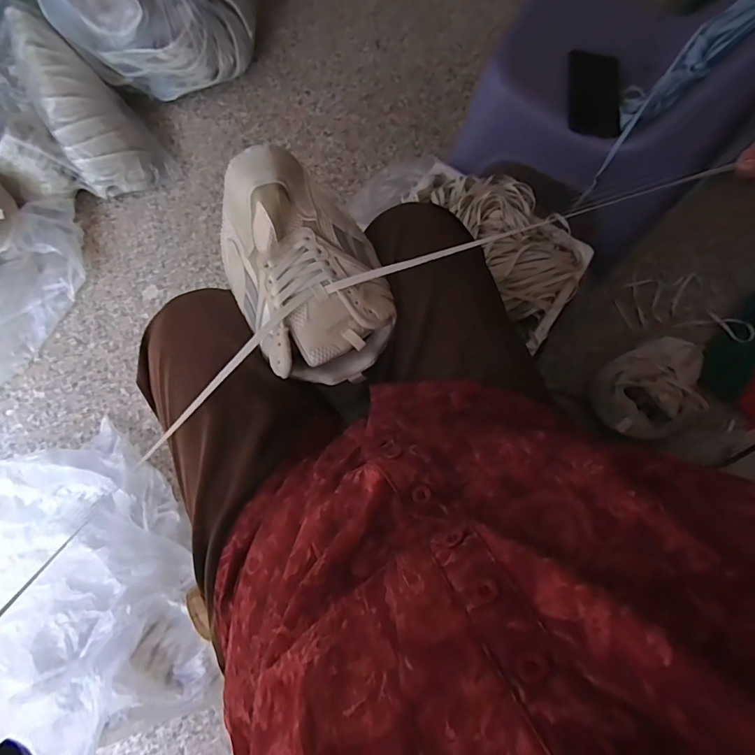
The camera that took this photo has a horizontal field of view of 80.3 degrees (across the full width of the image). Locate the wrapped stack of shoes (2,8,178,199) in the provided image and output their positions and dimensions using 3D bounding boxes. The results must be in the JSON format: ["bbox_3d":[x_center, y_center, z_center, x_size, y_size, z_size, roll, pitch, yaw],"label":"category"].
[{"bbox_3d":[-0.589,-0.549,0.915,0.164,0.174,0.347,-35,79,-10],"label":"wrapped stack of shoes"}]

